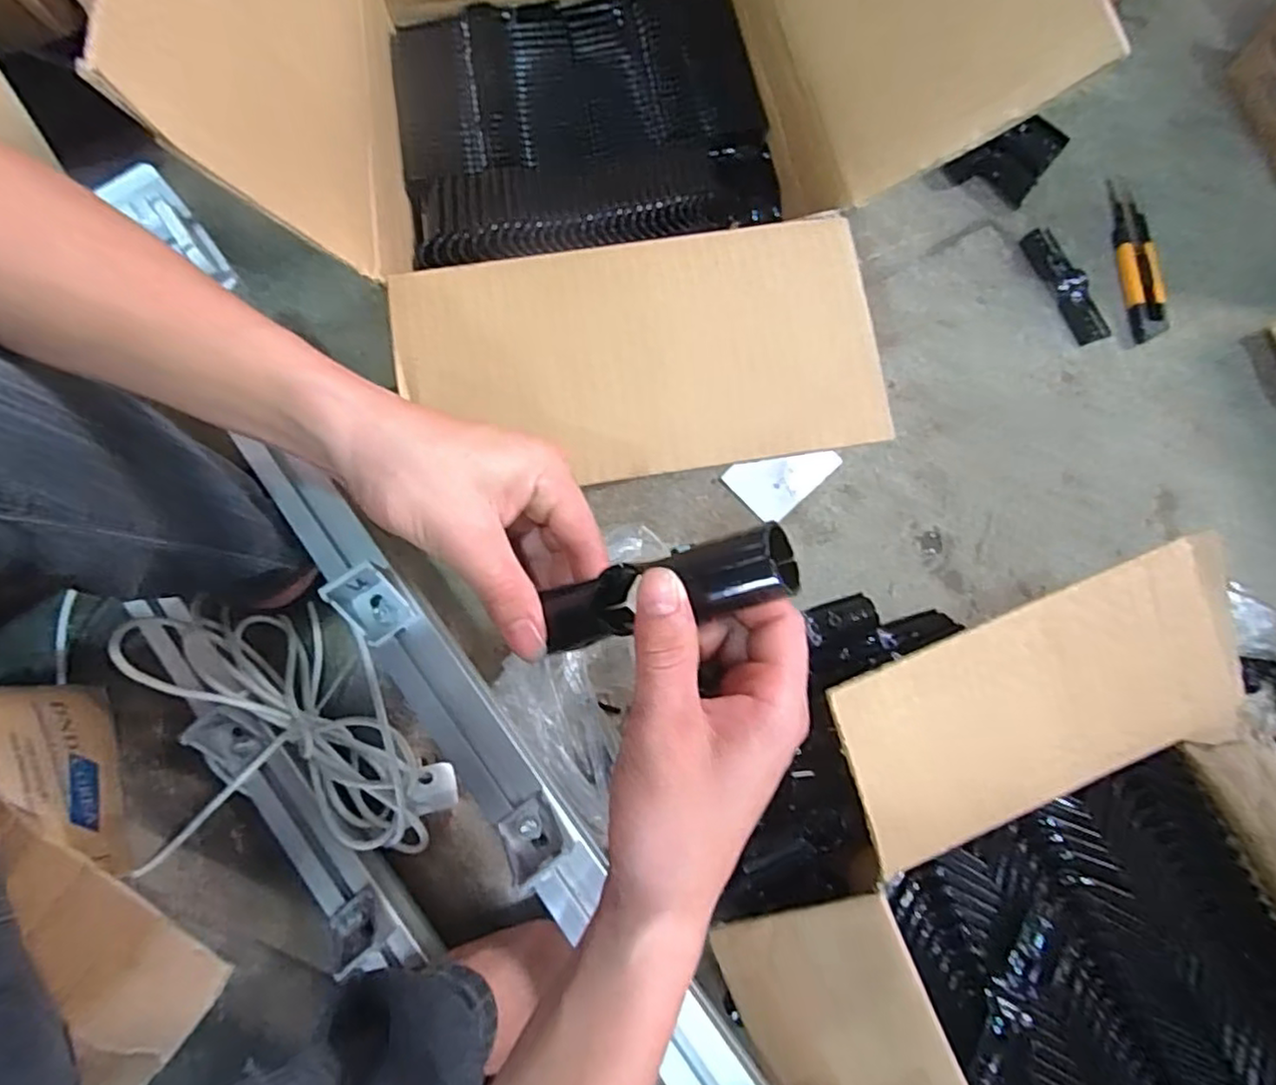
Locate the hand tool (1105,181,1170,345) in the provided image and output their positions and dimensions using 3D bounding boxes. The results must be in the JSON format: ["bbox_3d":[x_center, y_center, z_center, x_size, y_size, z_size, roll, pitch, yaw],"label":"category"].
[{"bbox_3d":[0.499,-0.283,0.652,0.037,0.011,0.172,-1,75,2],"label":"hand tool"}]

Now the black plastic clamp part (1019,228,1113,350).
[{"bbox_3d":[0.427,-0.256,0.647,0.038,0.012,0.128,-22,76,-4],"label":"black plastic clamp part"}]

